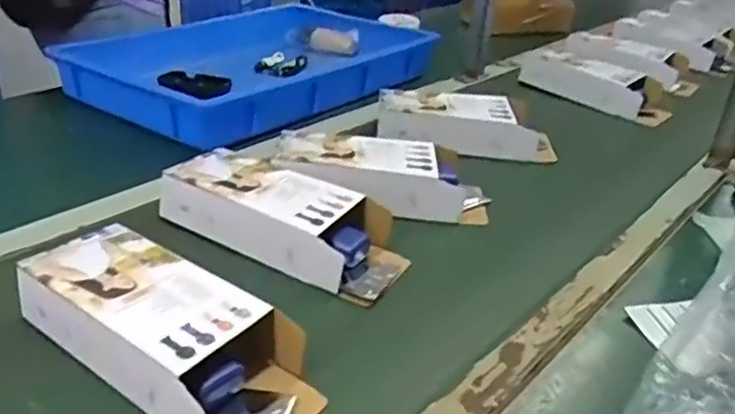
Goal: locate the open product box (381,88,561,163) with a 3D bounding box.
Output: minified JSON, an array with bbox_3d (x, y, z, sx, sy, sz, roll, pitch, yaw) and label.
[{"bbox_3d":[0.140,-0.119,0.942,0.251,0.052,0.123,14,31,12],"label":"open product box"}]

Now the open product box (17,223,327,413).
[{"bbox_3d":[-0.151,0.097,0.526,0.250,0.054,0.114,25,35,27],"label":"open product box"}]

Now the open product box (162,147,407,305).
[{"bbox_3d":[-0.081,0.007,0.688,0.252,0.050,0.110,21,33,22],"label":"open product box"}]

